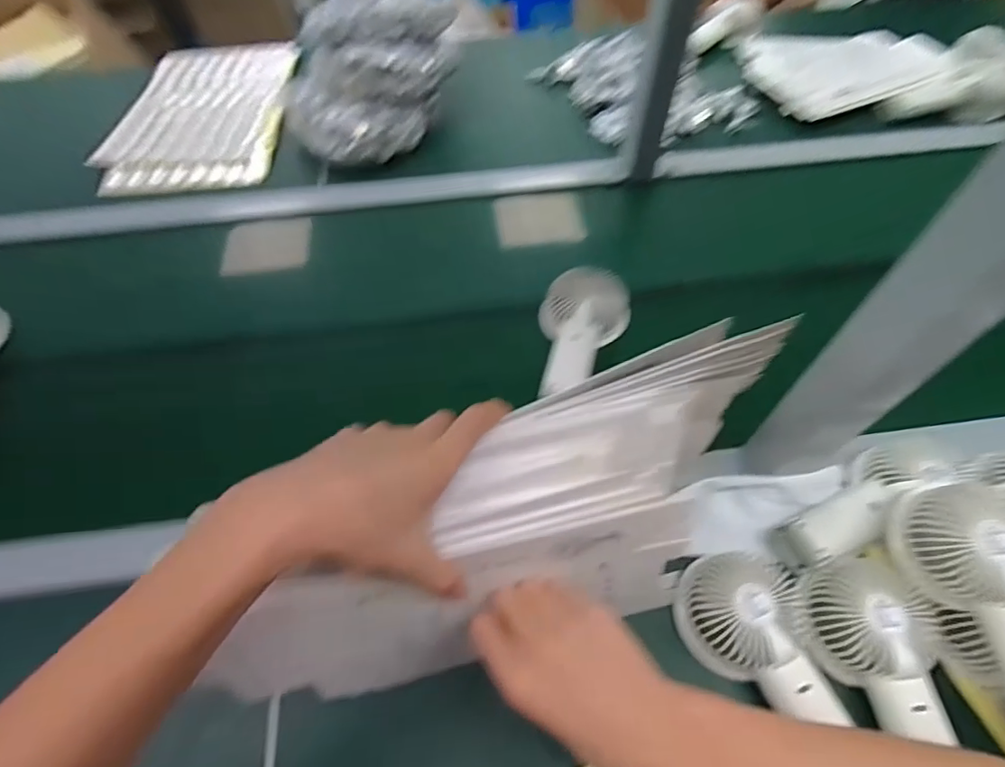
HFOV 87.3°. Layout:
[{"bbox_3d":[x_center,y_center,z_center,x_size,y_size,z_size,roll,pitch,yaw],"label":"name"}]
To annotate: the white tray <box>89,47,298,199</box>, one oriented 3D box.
[{"bbox_3d":[-0.441,-0.408,0.788,0.246,0.027,0.354,-5,58,-2],"label":"white tray"}]

